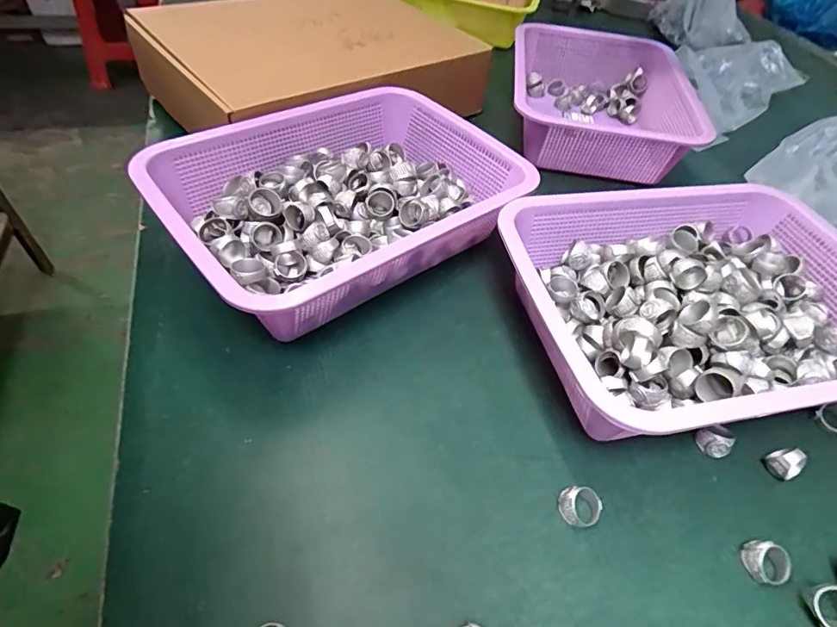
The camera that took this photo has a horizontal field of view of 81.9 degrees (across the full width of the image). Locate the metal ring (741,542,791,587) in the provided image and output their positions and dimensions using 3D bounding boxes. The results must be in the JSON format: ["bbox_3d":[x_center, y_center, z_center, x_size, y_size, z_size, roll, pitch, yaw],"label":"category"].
[{"bbox_3d":[0.218,0.155,0.302,0.021,0.019,0.022,3,49,-3],"label":"metal ring"}]

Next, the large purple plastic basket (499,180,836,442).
[{"bbox_3d":[0.237,-0.003,0.402,0.294,0.083,0.222,-6,50,-11],"label":"large purple plastic basket"}]

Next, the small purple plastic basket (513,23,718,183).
[{"bbox_3d":[0.234,-0.286,0.647,0.216,0.080,0.289,9,49,2],"label":"small purple plastic basket"}]

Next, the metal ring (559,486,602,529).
[{"bbox_3d":[0.105,0.126,0.314,0.027,0.018,0.024,34,54,22],"label":"metal ring"}]

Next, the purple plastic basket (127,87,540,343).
[{"bbox_3d":[-0.061,-0.099,0.445,0.305,0.091,0.219,-30,58,-28],"label":"purple plastic basket"}]

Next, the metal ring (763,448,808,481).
[{"bbox_3d":[0.263,0.107,0.346,0.018,0.024,0.020,-18,53,-20],"label":"metal ring"}]

